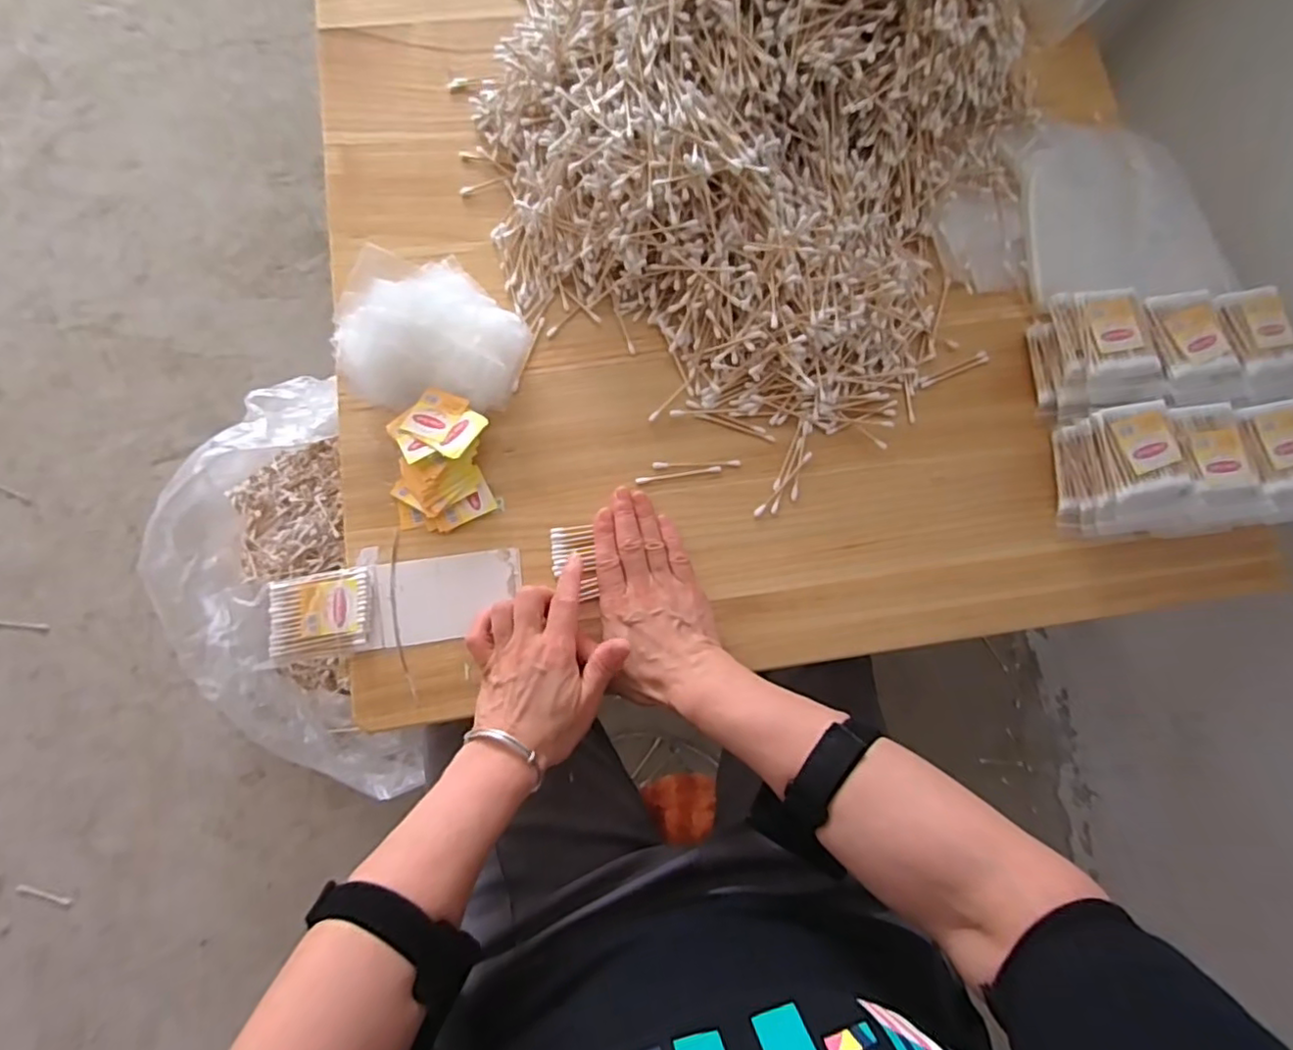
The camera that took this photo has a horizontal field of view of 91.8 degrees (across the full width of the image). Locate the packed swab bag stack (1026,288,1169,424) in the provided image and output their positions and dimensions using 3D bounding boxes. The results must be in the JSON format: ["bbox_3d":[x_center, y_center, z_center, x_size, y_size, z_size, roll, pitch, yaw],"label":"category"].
[{"bbox_3d":[0.355,-0.136,0.505,0.061,0.065,0.101,-10,79,-5],"label":"packed swab bag stack"}]

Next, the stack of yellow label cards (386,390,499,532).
[{"bbox_3d":[-0.155,-0.050,0.467,0.070,0.023,0.101,-3,77,-6],"label":"stack of yellow label cards"}]

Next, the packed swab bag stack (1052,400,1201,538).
[{"bbox_3d":[0.361,-0.038,0.483,0.061,0.073,0.093,-6,79,-4],"label":"packed swab bag stack"}]

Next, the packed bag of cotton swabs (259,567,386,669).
[{"bbox_3d":[-0.233,0.064,0.450,0.074,0.014,0.058,-8,78,-7],"label":"packed bag of cotton swabs"}]

